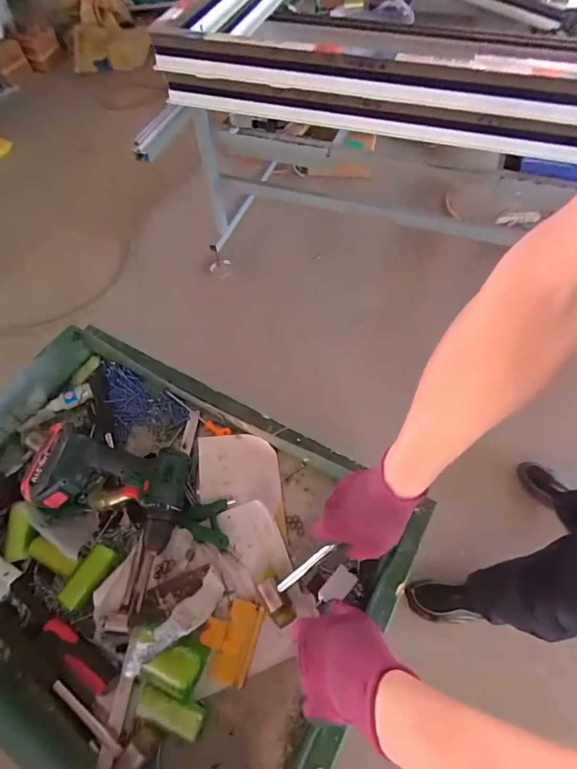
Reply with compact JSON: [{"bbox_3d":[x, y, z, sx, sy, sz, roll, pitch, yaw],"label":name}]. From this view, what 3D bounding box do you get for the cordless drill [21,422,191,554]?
[{"bbox_3d":[-0.273,0.152,0.616,0.230,0.062,0.145,16,62,-1],"label":"cordless drill"}]

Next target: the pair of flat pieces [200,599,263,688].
[{"bbox_3d":[-0.079,0.342,0.541,0.068,0.018,0.094,13,62,11],"label":"pair of flat pieces"}]

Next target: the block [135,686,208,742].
[{"bbox_3d":[-0.144,0.401,0.494,0.081,0.025,0.031,24,64,-1],"label":"block"}]

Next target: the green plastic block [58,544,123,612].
[{"bbox_3d":[-0.284,0.277,0.577,0.039,0.019,0.087,26,65,17],"label":"green plastic block"}]

